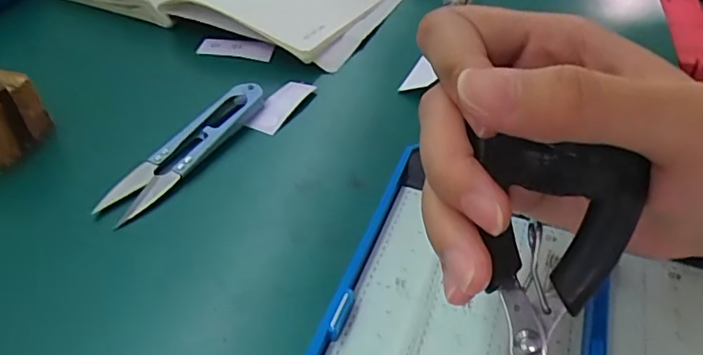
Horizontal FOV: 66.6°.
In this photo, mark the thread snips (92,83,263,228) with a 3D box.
[{"bbox_3d":[-0.080,-0.017,0.259,0.027,0.011,0.100,19,45,16],"label":"thread snips"}]

